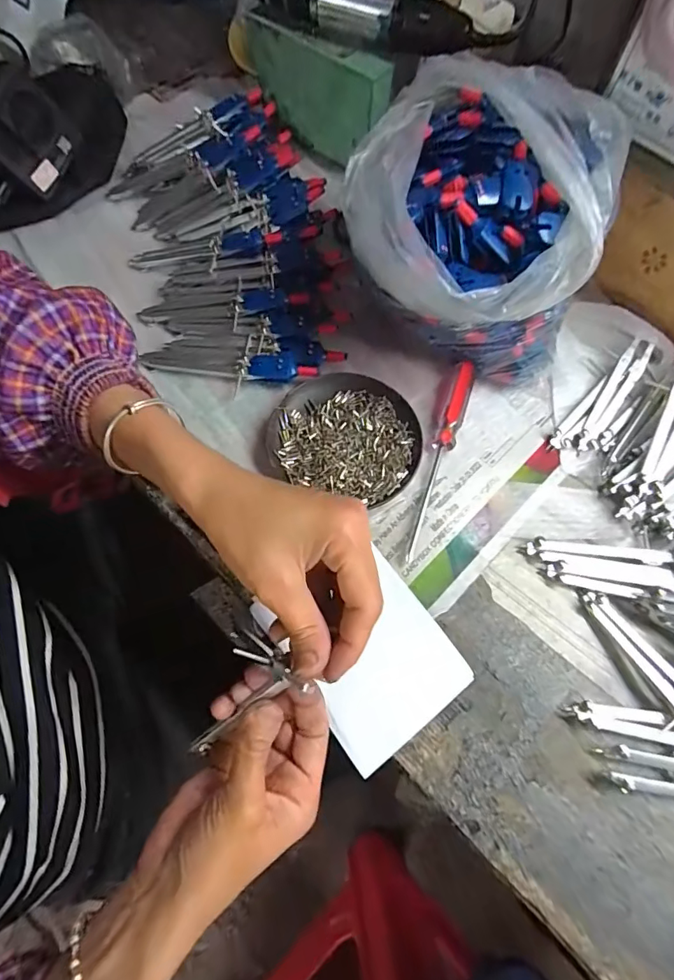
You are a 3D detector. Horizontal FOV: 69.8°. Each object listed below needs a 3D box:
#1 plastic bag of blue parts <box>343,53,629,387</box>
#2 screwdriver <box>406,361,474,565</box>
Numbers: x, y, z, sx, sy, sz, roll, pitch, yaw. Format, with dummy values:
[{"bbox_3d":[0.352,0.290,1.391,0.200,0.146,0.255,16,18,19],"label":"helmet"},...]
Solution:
[{"bbox_3d":[0.103,-0.202,0.377,0.186,0.140,0.199,2,66,-1],"label":"plastic bag of blue parts"},{"bbox_3d":[0.081,-0.028,0.380,0.016,0.021,0.175,19,67,6],"label":"screwdriver"}]

